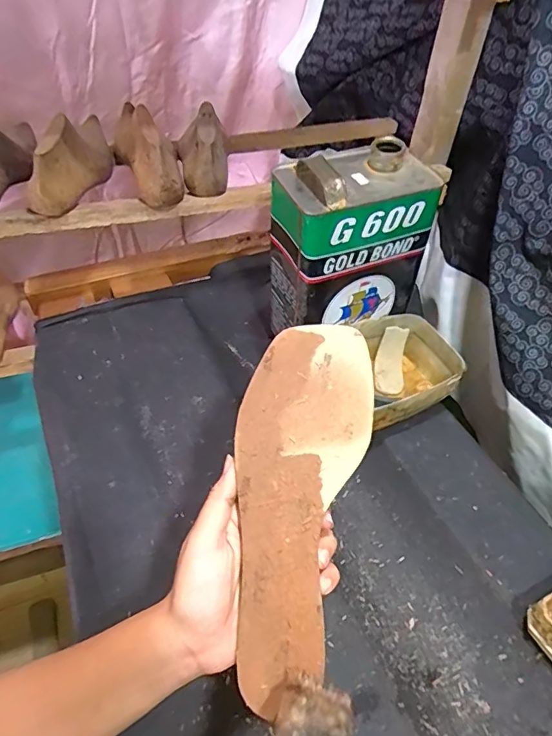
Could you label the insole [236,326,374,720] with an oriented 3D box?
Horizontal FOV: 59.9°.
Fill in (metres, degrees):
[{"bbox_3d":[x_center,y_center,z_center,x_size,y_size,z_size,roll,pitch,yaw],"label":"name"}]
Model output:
[{"bbox_3d":[0.011,0.083,0.303,0.080,0.014,0.233,8,77,6],"label":"insole"}]

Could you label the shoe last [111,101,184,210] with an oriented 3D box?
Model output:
[{"bbox_3d":[-0.161,-0.265,0.583,0.062,0.079,0.146,-25,67,-21],"label":"shoe last"}]

